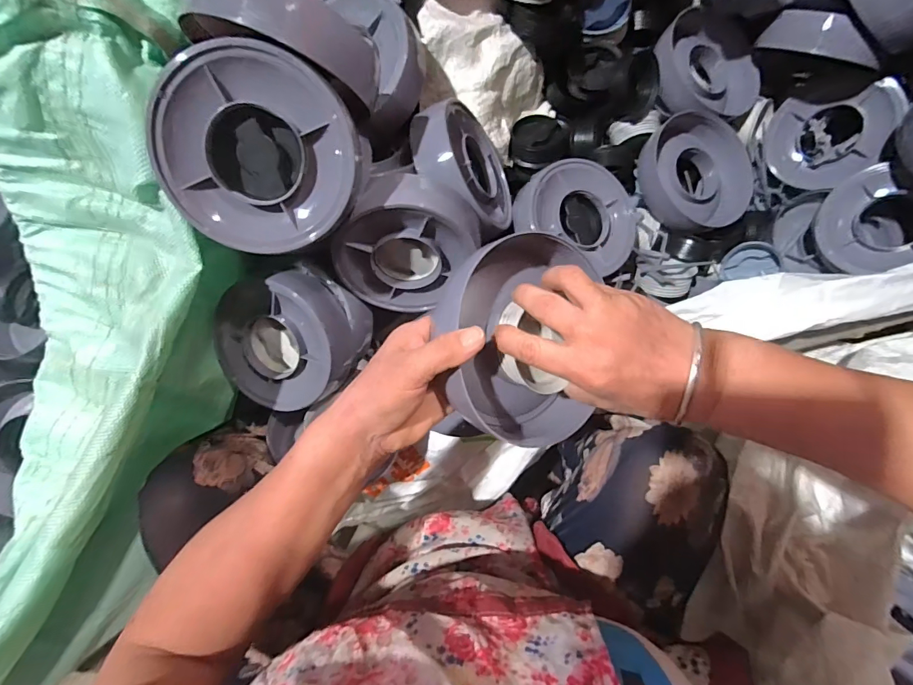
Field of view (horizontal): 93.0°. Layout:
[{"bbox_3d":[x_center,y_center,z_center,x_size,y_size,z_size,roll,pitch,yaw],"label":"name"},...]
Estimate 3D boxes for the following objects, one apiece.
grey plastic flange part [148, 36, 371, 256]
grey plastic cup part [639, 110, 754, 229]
[{"bbox_3d":[-0.156,-0.153,0.358,0.154,0.055,0.148,-5,113,-13],"label":"grey plastic flange part"},{"bbox_3d":[0.326,-0.229,0.599,0.161,0.054,0.161,0,93,-8],"label":"grey plastic cup part"}]

